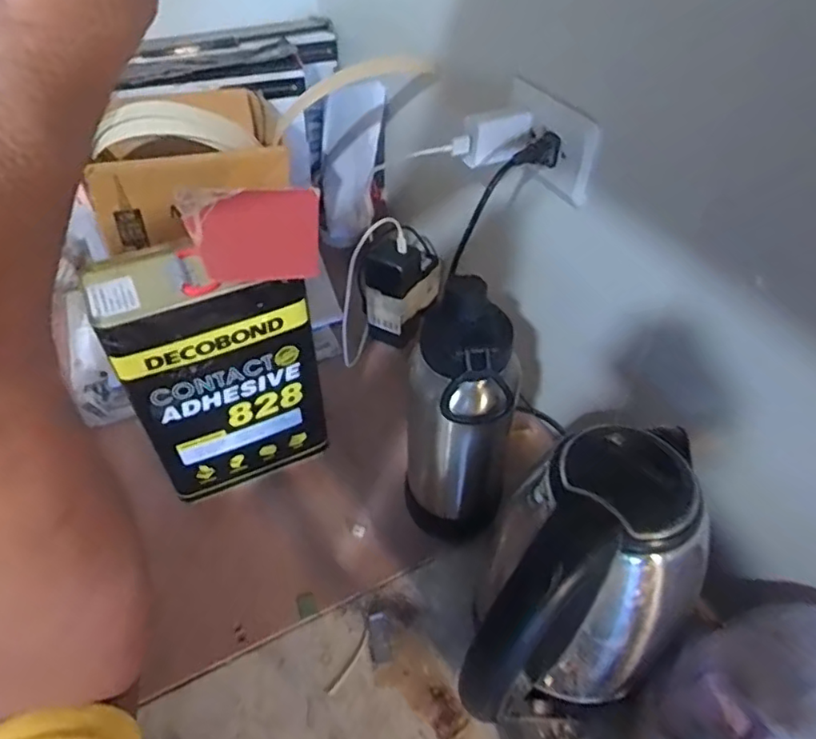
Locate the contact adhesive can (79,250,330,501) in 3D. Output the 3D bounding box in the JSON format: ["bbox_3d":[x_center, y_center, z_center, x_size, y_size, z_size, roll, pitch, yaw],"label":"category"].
[{"bbox_3d":[-0.172,0.007,0.551,0.165,0.235,0.088,-20,49,-19],"label":"contact adhesive can"}]

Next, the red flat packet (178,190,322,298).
[{"bbox_3d":[-0.121,-0.105,0.463,0.105,0.020,0.079,-8,80,-15],"label":"red flat packet"}]

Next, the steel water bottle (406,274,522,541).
[{"bbox_3d":[0.046,0.055,0.496,0.088,0.260,0.067,33,54,27],"label":"steel water bottle"}]

